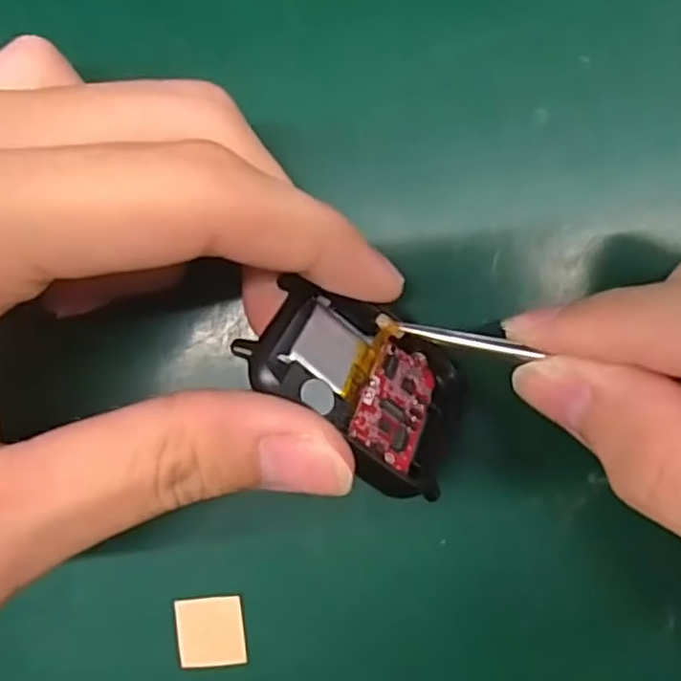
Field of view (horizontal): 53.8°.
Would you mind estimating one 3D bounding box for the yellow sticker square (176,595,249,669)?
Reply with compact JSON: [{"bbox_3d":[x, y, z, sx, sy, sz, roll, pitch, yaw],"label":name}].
[{"bbox_3d":[-0.030,0.067,0.154,0.015,0.004,0.016,-6,91,2],"label":"yellow sticker square"}]

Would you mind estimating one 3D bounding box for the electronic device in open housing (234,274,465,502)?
[{"bbox_3d":[0.005,0.007,0.134,0.046,0.037,0.006,37,132,-12],"label":"electronic device in open housing"}]

